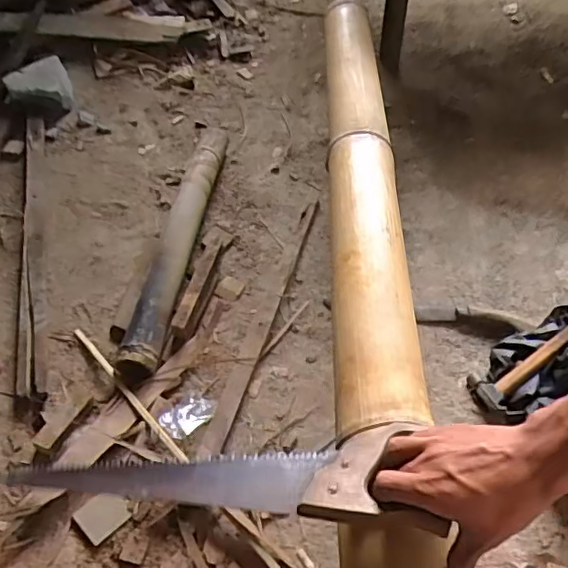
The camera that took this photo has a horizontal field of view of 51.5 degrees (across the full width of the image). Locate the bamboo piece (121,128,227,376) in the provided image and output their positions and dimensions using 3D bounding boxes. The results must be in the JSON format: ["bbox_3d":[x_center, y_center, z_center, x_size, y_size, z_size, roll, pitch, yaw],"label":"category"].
[{"bbox_3d":[-0.189,-0.100,1.068,0.073,0.055,0.566,7,53,6],"label":"bamboo piece"}]

